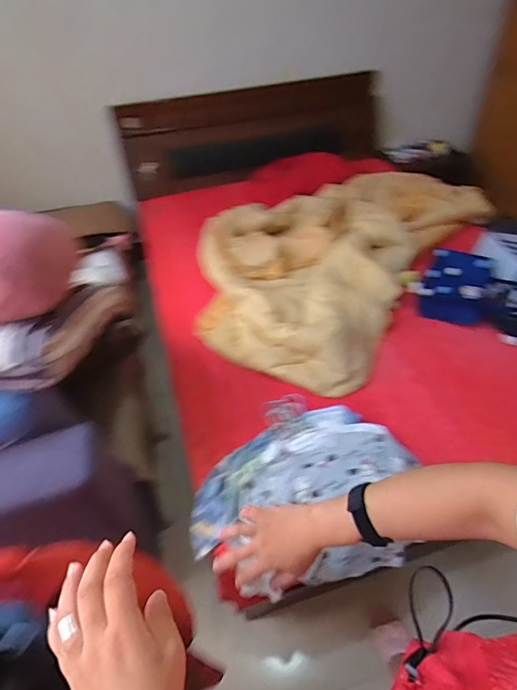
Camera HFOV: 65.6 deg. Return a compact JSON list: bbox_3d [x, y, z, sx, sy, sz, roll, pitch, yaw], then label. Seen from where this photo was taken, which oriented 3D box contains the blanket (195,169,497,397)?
[{"bbox_3d":[0.395,-0.505,1.893,0.929,0.204,1.753,28,53,27],"label":"blanket"}]

